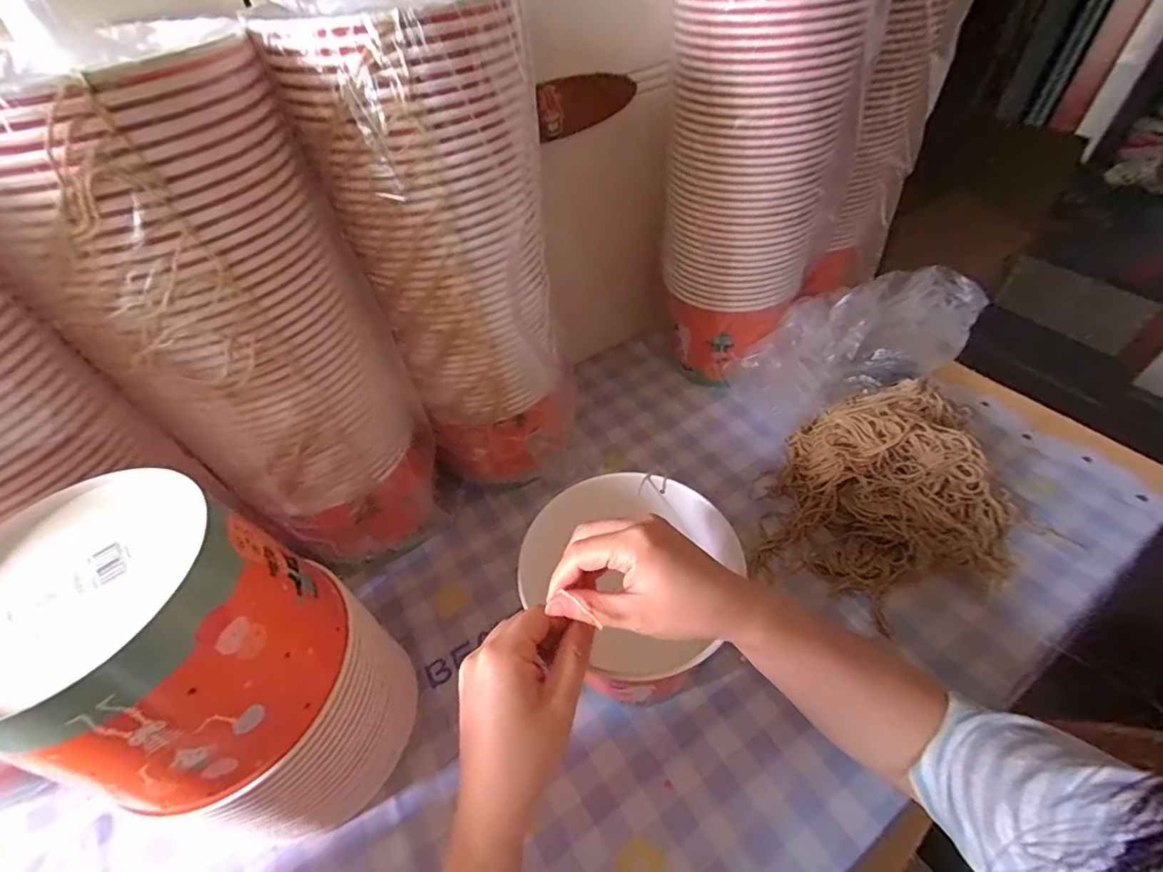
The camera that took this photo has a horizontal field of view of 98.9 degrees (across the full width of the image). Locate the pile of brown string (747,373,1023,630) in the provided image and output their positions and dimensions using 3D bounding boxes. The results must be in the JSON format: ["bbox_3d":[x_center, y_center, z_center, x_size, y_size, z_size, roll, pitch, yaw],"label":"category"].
[{"bbox_3d":[0.322,0.041,0.507,0.216,0.073,0.259,20,54,22],"label":"pile of brown string"}]

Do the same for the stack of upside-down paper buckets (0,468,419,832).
[{"bbox_3d":[-0.219,0.160,0.332,0.139,0.271,0.141,24,56,25],"label":"stack of upside-down paper buckets"}]

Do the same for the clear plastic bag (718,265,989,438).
[{"bbox_3d":[0.345,-0.110,0.608,0.333,0.118,0.111,-19,50,-10],"label":"clear plastic bag"}]

